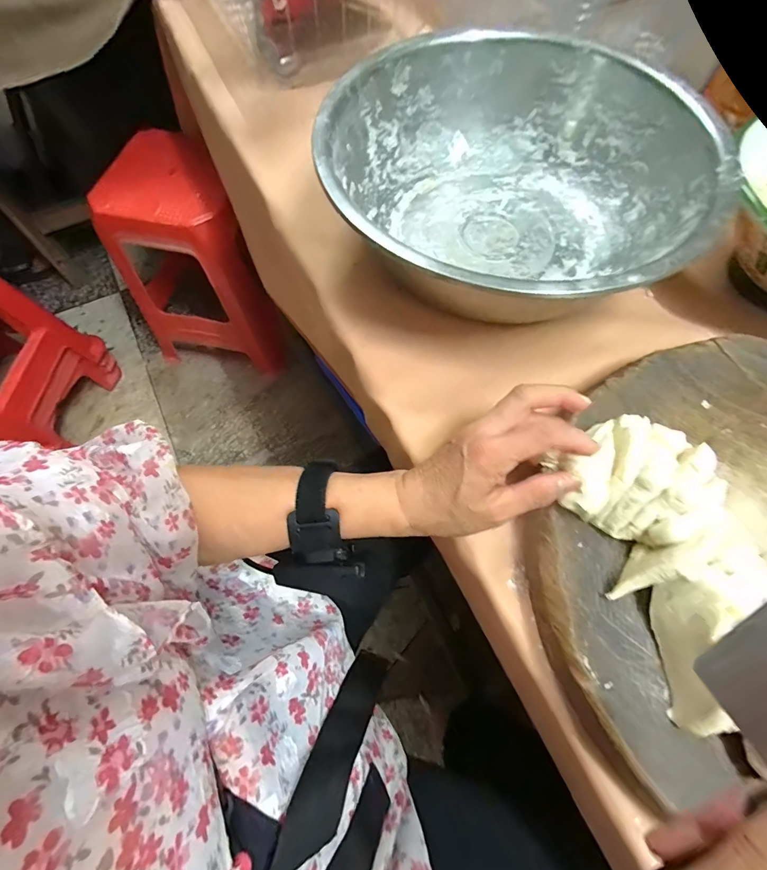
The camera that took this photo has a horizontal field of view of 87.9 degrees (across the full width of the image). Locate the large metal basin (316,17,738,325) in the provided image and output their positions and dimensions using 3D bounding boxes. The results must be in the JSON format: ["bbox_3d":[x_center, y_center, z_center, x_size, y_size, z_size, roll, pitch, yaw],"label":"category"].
[{"bbox_3d":[0.127,-0.256,0.395,0.326,0.100,0.326,1,65,-1],"label":"large metal basin"}]

